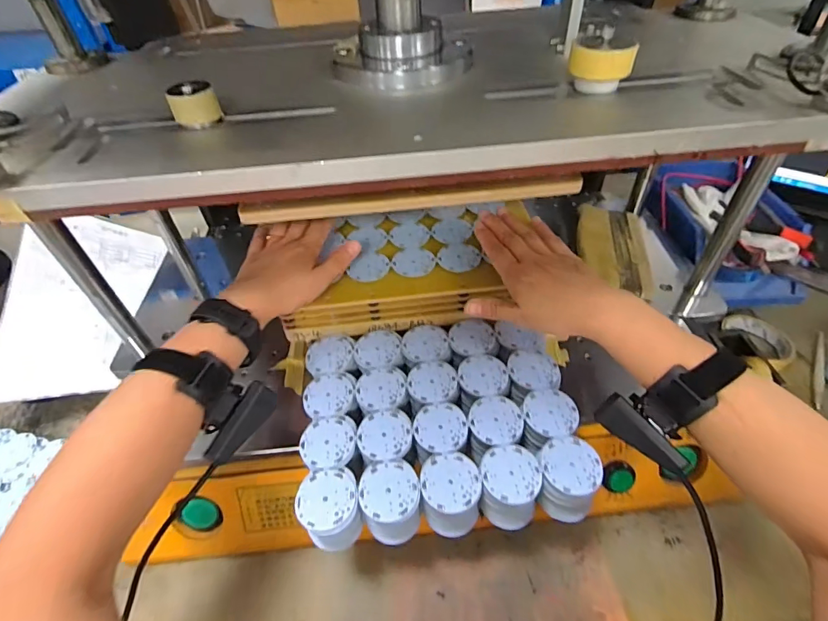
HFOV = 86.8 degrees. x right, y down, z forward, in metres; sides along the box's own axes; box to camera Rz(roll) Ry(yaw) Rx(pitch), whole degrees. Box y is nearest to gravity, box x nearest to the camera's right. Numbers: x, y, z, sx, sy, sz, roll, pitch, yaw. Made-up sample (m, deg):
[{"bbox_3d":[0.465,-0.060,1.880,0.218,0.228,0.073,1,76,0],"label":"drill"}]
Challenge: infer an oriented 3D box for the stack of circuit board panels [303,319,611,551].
[{"bbox_3d":[0.022,0.103,0.416,0.236,0.043,0.193,-6,46,-2],"label":"stack of circuit board panels"}]

